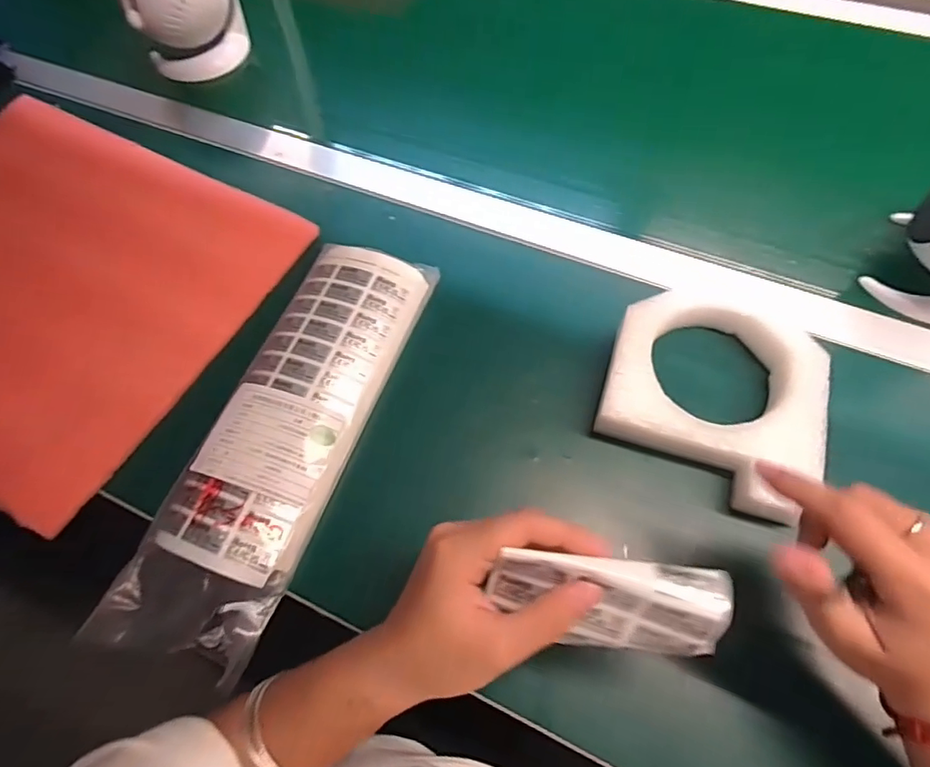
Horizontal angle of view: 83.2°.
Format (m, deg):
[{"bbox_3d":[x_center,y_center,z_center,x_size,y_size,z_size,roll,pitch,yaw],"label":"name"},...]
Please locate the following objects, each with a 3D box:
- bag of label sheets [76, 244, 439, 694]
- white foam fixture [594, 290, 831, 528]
[{"bbox_3d":[-0.137,0.032,0.403,0.106,0.035,0.336,17,66,12],"label":"bag of label sheets"},{"bbox_3d":[0.181,0.006,0.388,0.146,0.031,0.144,17,66,12],"label":"white foam fixture"}]

